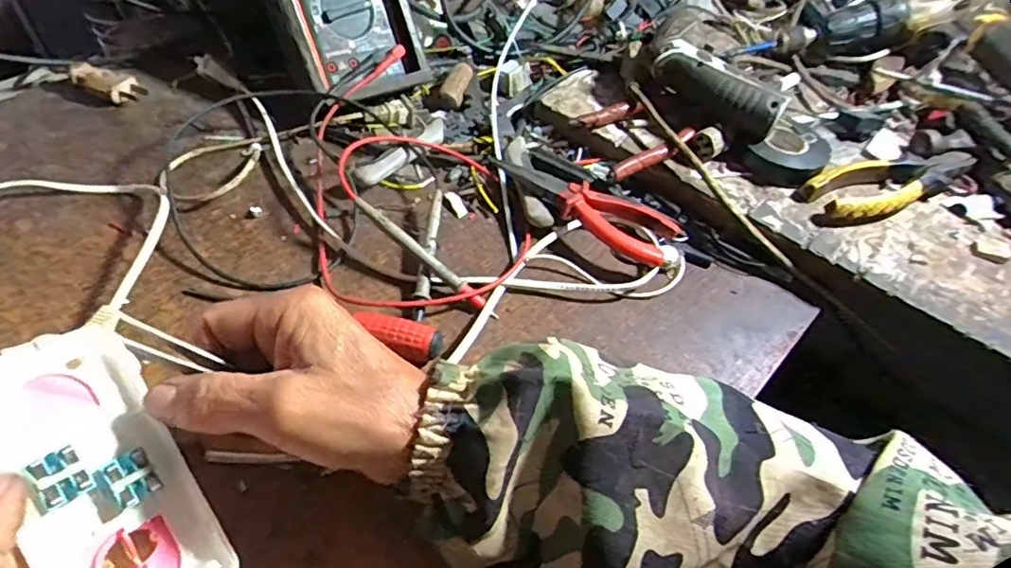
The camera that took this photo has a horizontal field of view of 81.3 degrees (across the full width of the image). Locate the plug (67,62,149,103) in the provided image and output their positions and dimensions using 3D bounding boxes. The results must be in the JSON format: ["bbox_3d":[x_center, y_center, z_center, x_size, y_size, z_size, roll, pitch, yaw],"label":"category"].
[{"bbox_3d":[-0.345,-0.174,0.507,0.062,0.016,0.028,17,53,8],"label":"plug"}]

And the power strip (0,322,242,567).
[{"bbox_3d":[-0.163,0.083,0.242,0.064,0.016,0.128,-36,101,-55],"label":"power strip"}]

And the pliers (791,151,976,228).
[{"bbox_3d":[0.321,-0.088,0.492,0.177,0.018,0.059,-22,57,-21],"label":"pliers"}]

